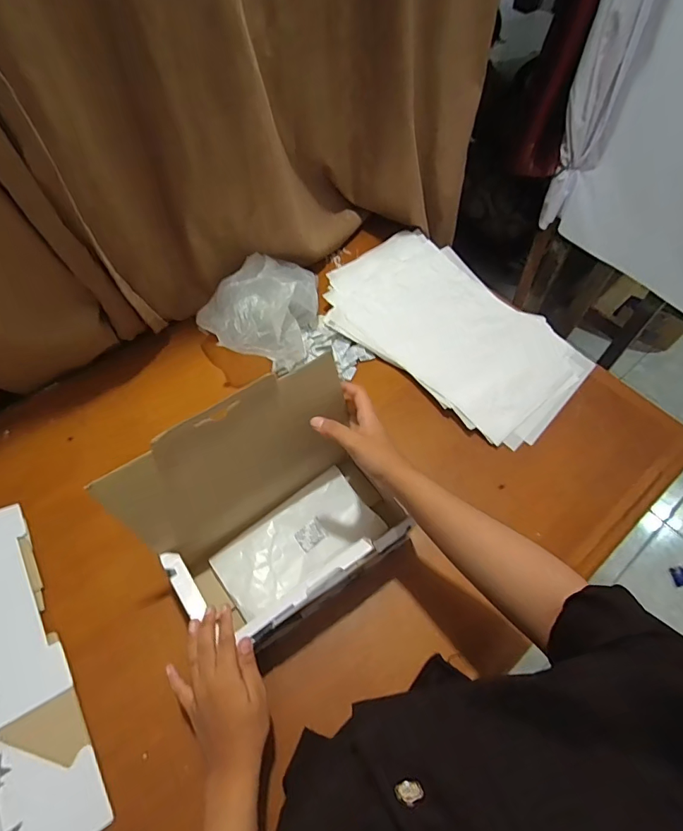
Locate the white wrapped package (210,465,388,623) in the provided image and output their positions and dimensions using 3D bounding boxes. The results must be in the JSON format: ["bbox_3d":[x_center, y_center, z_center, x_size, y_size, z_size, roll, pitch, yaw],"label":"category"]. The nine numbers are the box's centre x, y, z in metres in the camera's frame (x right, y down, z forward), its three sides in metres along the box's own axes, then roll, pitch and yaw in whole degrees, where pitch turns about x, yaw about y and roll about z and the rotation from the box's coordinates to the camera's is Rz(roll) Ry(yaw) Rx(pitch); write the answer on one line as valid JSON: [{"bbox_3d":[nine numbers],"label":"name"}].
[{"bbox_3d":[-0.060,0.172,0.601,0.215,0.020,0.115,-34,64,-19],"label":"white wrapped package"}]

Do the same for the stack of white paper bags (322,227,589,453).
[{"bbox_3d":[0.199,-0.164,0.808,0.477,0.042,0.285,38,66,21],"label":"stack of white paper bags"}]

